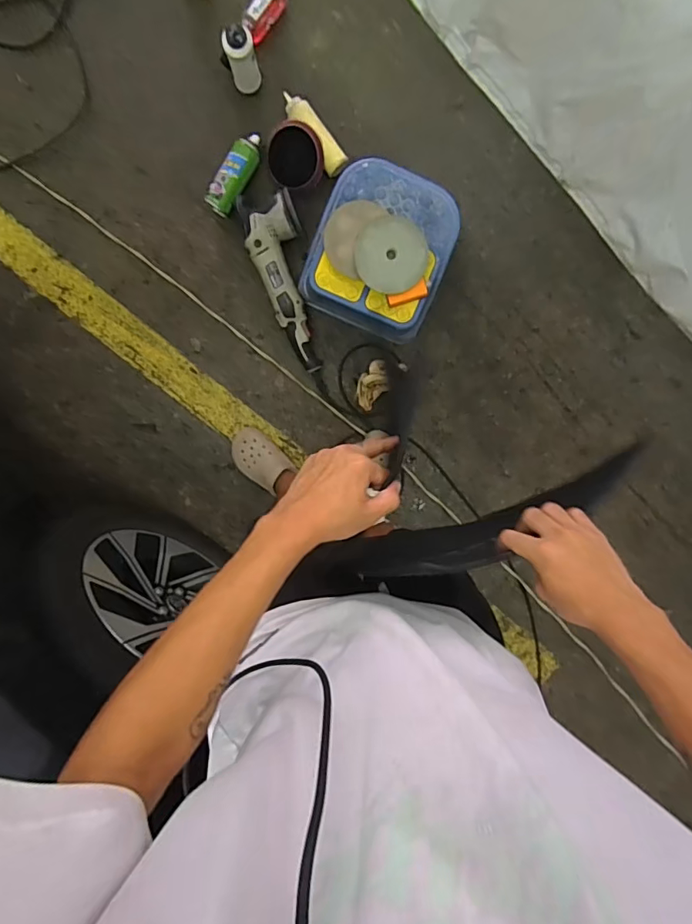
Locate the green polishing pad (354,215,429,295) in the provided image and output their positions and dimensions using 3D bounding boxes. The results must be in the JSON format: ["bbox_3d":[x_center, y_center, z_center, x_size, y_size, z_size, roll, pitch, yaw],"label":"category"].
[{"bbox_3d":[0.089,-0.408,0.979,0.137,0.022,0.143,-6,101,2],"label":"green polishing pad"}]

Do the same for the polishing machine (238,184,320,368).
[{"bbox_3d":[-0.150,-0.411,1.173,0.131,0.100,0.394,-9,101,2],"label":"polishing machine"}]

